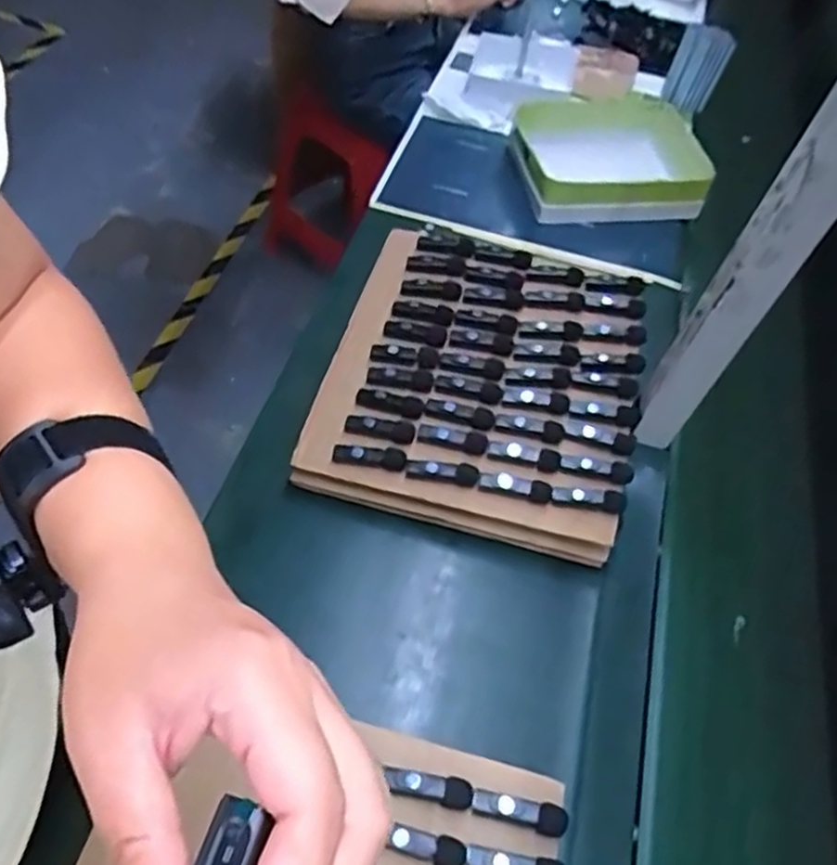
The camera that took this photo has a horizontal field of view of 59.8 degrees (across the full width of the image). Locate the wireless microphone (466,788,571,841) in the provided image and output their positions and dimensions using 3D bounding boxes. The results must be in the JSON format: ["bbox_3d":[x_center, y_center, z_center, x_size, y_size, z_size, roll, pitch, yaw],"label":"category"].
[{"bbox_3d":[0.068,0.255,0.490,0.064,0.010,0.018,16,54,6],"label":"wireless microphone"}]

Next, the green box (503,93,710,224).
[{"bbox_3d":[0.258,-0.387,1.009,0.245,0.062,0.252,4,55,-7],"label":"green box"}]

